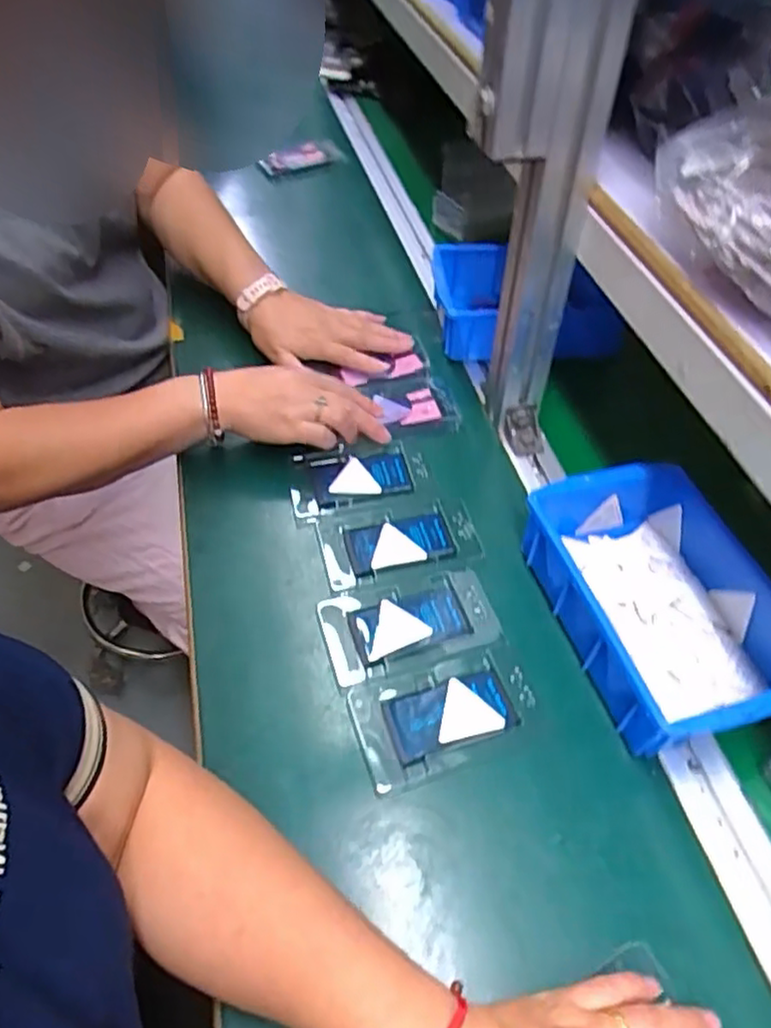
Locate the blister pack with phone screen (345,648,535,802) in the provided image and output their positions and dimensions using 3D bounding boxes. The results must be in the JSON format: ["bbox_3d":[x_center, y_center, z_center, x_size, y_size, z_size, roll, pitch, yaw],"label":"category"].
[{"bbox_3d":[0.043,0.137,0.466,0.124,0.009,0.076,-14,52,-13],"label":"blister pack with phone screen"}]

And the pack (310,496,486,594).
[{"bbox_3d":[0.012,0.021,0.558,0.129,0.008,0.070,-9,51,-9],"label":"pack"}]

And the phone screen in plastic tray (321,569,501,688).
[{"bbox_3d":[0.017,0.082,0.511,0.127,0.009,0.070,-11,51,-10],"label":"phone screen in plastic tray"}]

